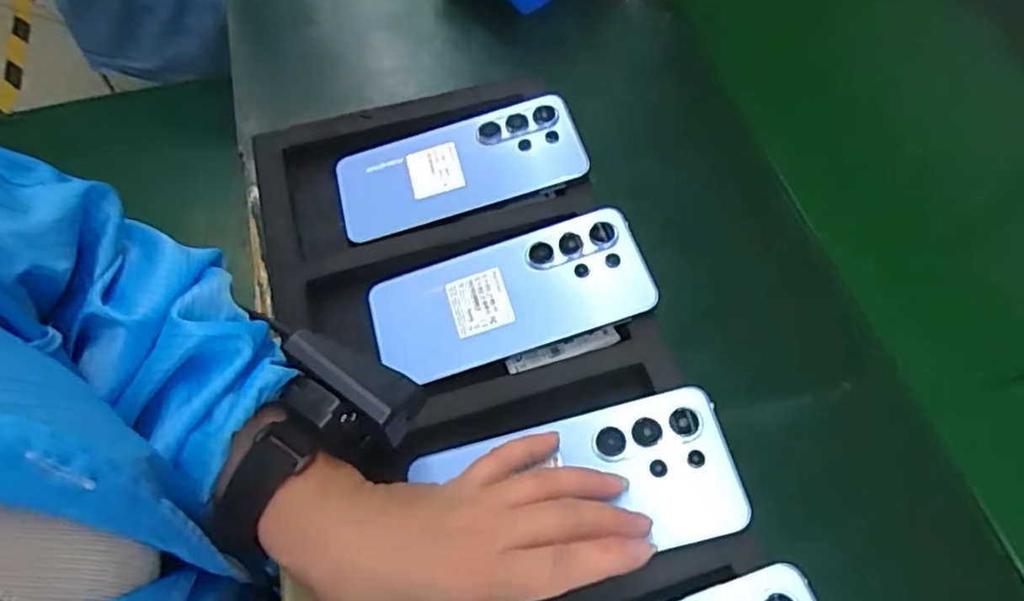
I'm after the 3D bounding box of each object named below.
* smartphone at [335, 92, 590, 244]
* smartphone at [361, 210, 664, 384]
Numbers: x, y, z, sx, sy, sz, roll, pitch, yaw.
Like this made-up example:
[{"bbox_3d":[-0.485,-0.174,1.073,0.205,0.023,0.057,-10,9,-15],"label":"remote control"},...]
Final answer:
[{"bbox_3d":[-0.037,-0.093,0.468,0.167,0.007,0.078,-18,63,-1],"label":"smartphone"},{"bbox_3d":[-0.003,-0.003,0.415,0.169,0.010,0.079,-17,61,3],"label":"smartphone"}]

